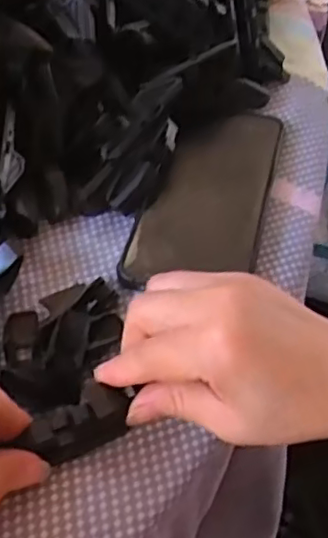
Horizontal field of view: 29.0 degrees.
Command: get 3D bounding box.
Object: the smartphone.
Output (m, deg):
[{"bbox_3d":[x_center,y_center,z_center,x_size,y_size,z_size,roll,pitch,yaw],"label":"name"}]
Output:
[{"bbox_3d":[0.028,-0.047,0.392,0.072,0.010,0.147,13,55,6],"label":"smartphone"}]

